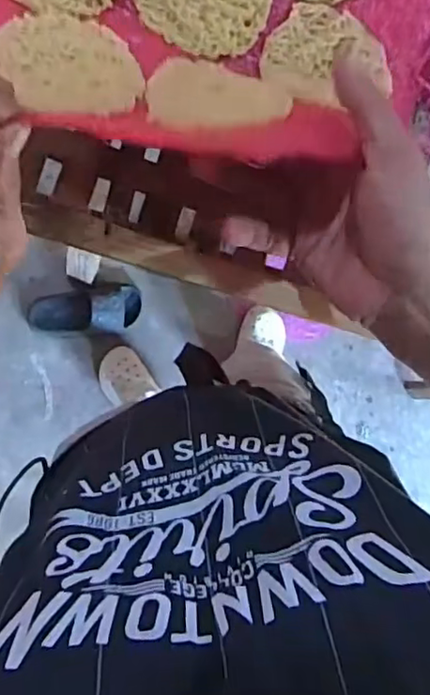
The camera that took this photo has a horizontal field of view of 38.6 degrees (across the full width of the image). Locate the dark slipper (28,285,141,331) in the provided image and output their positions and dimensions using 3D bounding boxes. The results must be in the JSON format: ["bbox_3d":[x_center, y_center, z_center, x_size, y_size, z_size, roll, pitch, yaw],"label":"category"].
[{"bbox_3d":[-0.293,-0.088,1.380,0.251,0.054,0.106,-5,90,-9],"label":"dark slipper"}]

